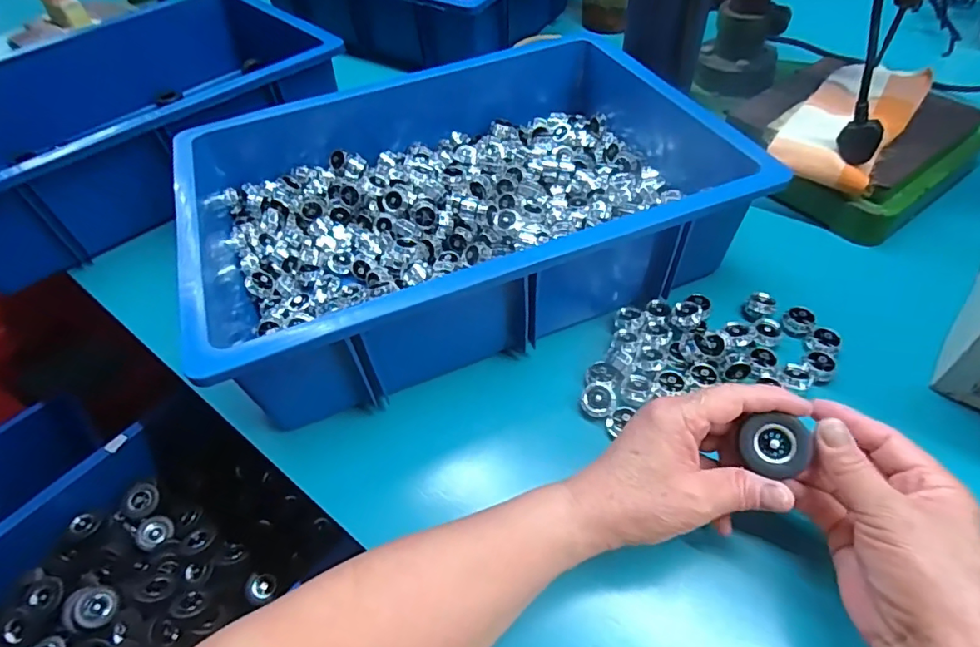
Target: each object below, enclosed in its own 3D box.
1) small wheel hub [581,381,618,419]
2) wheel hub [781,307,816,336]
[{"bbox_3d":[0.080,0.057,0.384,0.026,0.010,0.026,-3,73,9],"label":"small wheel hub"},{"bbox_3d":[0.253,-0.002,0.427,0.023,0.013,0.020,32,62,26],"label":"wheel hub"}]

